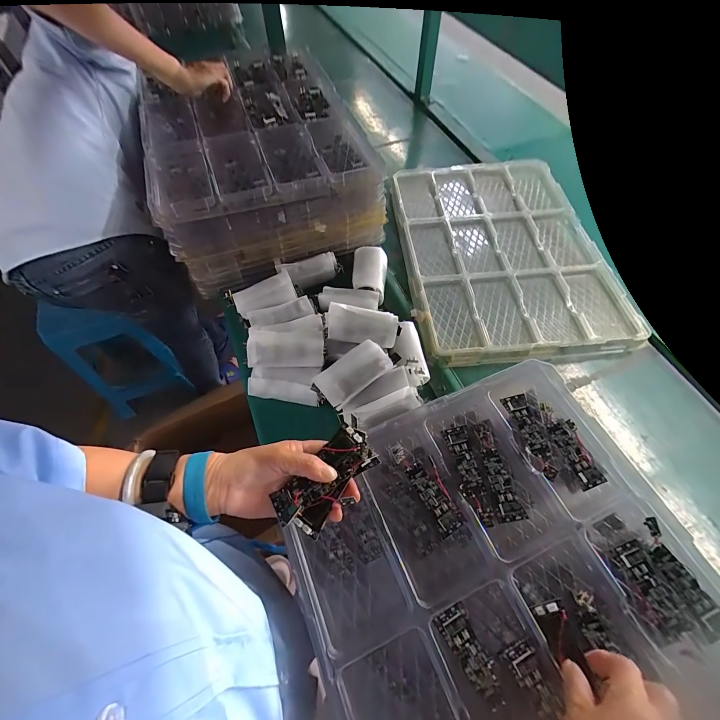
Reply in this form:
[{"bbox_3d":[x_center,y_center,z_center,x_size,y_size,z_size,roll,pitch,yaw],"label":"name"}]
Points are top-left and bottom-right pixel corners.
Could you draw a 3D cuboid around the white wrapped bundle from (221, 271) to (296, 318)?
[{"bbox_3d":[-0.187,-0.121,0.639,0.124,0.030,0.052,-18,62,-10],"label":"white wrapped bundle"}]

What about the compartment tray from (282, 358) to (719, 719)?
[{"bbox_3d":[0.191,0.289,0.319,0.414,0.044,0.557,-19,62,-11],"label":"compartment tray"}]

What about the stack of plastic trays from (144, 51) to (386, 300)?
[{"bbox_3d":[-0.208,-0.418,0.718,0.398,0.160,0.442,-17,62,-10],"label":"stack of plastic trays"}]

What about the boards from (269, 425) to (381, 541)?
[{"bbox_3d":[-0.032,0.120,0.344,0.052,0.025,0.104,38,68,19],"label":"boards"}]

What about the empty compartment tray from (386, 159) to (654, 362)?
[{"bbox_3d":[0.301,-0.253,0.751,0.410,0.036,0.579,-4,60,-2],"label":"empty compartment tray"}]

